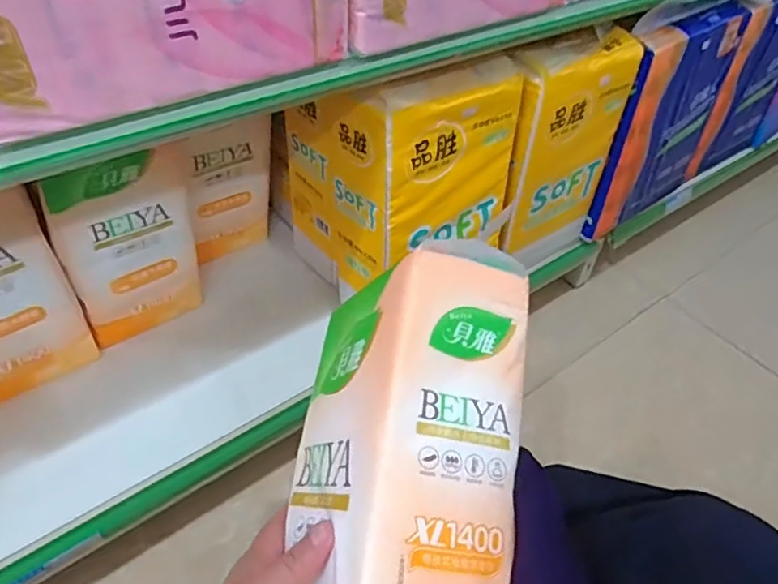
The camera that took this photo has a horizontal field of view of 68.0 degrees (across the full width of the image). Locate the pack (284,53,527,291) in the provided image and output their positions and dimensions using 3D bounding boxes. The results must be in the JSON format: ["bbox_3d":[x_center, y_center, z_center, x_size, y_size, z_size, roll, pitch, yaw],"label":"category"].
[{"bbox_3d":[0.019,-0.194,0.801,0.232,0.281,0.247,-25,53,-27],"label":"pack"}]

